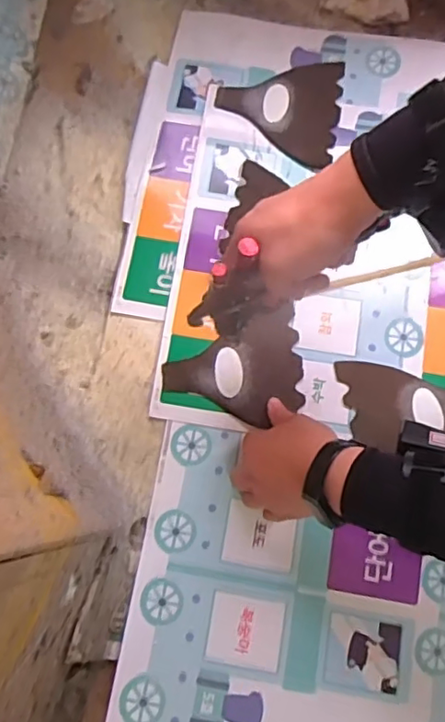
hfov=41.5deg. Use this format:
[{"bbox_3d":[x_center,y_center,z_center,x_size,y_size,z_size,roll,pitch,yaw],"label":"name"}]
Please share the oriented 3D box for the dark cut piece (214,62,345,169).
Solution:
[{"bbox_3d":[0.061,-0.278,0.641,0.132,0.005,0.124,7,77,1],"label":"dark cut piece"}]

